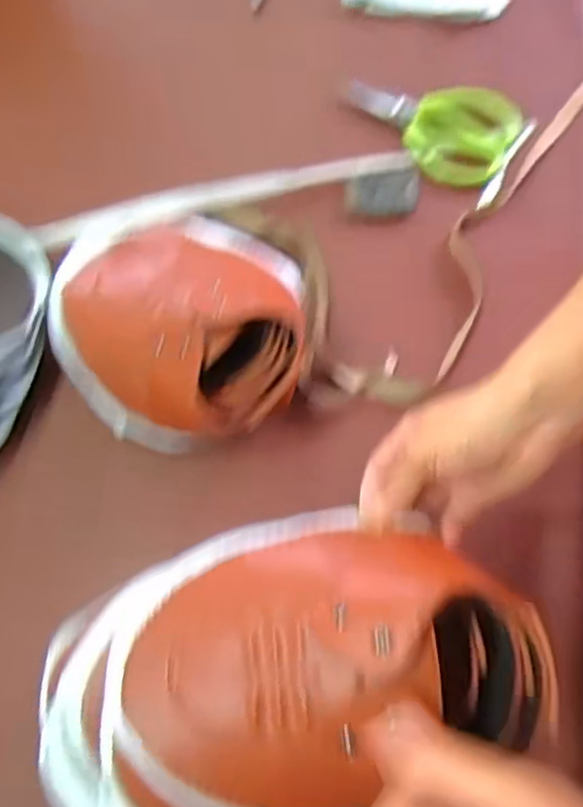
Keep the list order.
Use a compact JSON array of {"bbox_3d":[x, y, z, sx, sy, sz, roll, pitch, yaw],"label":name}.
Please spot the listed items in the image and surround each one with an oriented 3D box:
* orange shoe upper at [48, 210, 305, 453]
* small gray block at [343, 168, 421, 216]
[{"bbox_3d":[-0.102,-0.082,0.576,0.225,0.073,0.230,-2,71,1],"label":"orange shoe upper"},{"bbox_3d":[0.090,-0.211,0.660,0.073,0.013,0.050,-5,71,0],"label":"small gray block"}]

